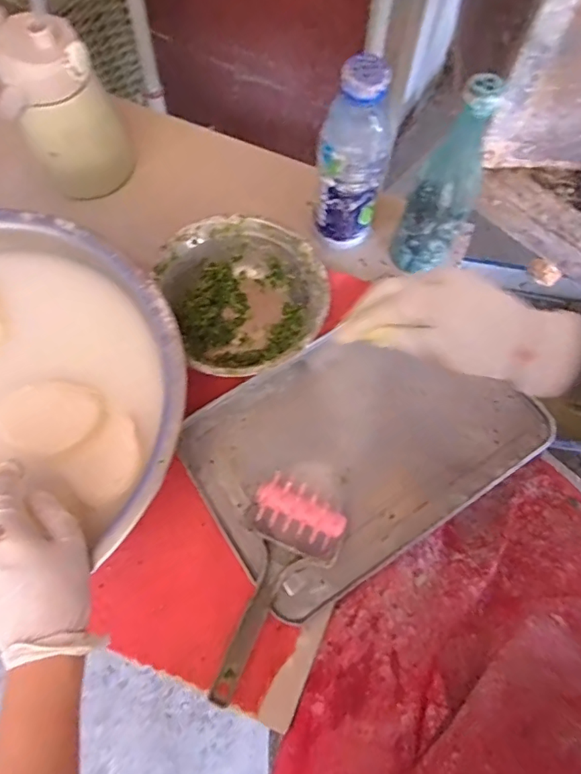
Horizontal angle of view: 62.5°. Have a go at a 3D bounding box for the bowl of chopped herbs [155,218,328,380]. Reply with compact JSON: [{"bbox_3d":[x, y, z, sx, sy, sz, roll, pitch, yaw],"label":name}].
[{"bbox_3d":[-0.048,-0.096,0.533,0.163,0.064,0.184,-24,72,-9],"label":"bowl of chopped herbs"}]

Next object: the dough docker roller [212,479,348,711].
[{"bbox_3d":[-0.025,0.183,0.445,0.089,0.041,0.189,28,72,9],"label":"dough docker roller"}]

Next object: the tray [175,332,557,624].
[{"bbox_3d":[0.071,0.054,0.505,0.330,0.027,0.227,-31,73,-11],"label":"tray"}]

